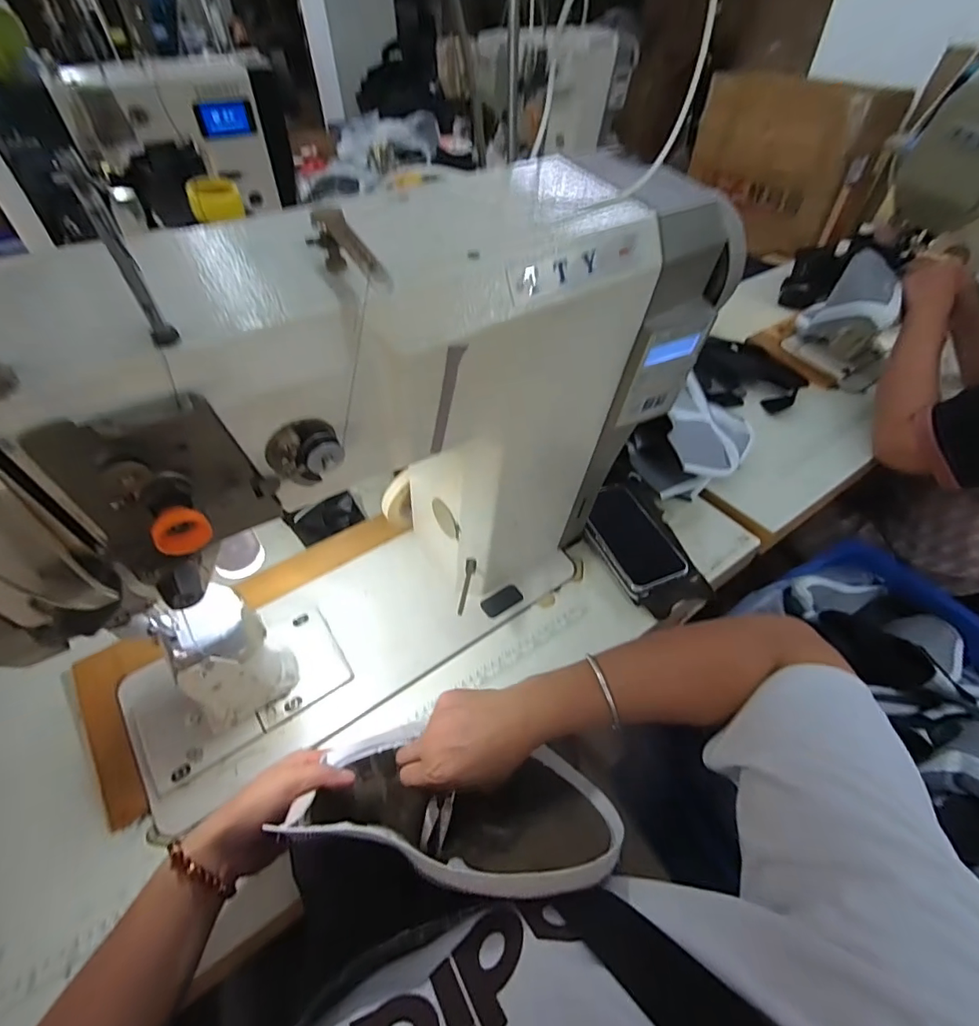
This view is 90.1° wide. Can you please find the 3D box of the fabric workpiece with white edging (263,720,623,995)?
[{"bbox_3d":[-0.026,0.231,0.387,0.235,0.138,0.141,-7,47,-6],"label":"fabric workpiece with white edging"}]

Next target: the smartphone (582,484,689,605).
[{"bbox_3d":[0.184,0.032,0.653,0.090,0.015,0.159,-22,56,-14],"label":"smartphone"}]

